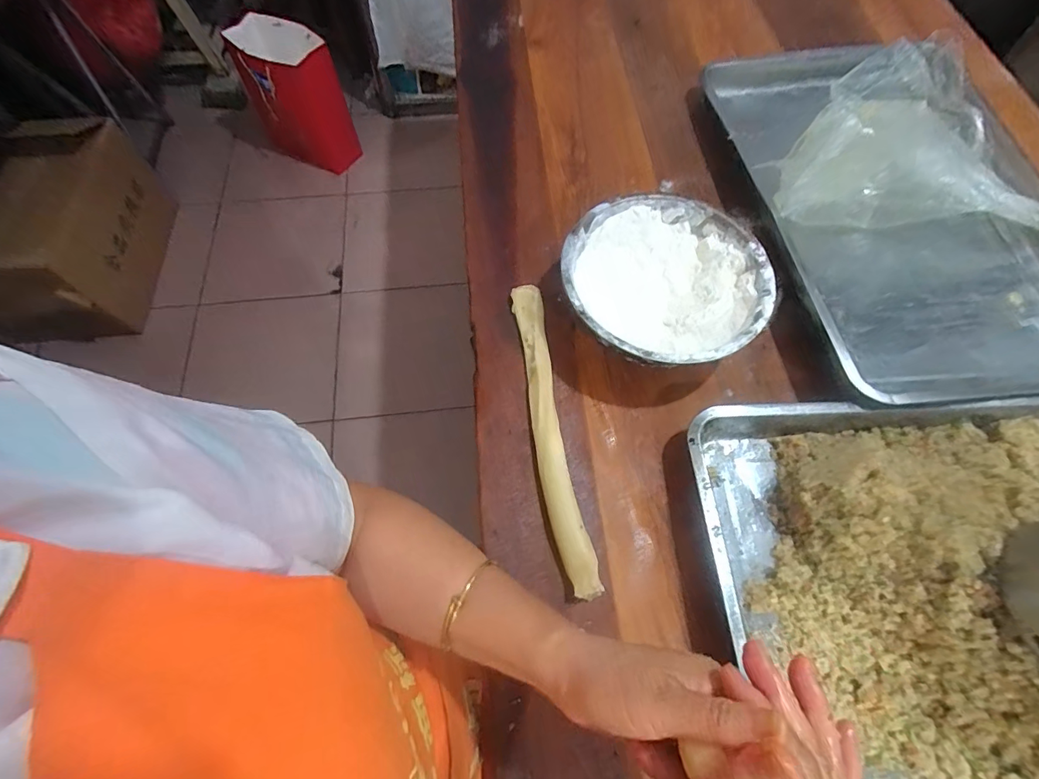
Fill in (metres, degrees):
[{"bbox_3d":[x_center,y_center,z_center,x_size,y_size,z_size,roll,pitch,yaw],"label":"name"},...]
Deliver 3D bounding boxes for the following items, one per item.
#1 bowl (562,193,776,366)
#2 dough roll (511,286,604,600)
[{"bbox_3d":[0.160,-0.110,0.525,0.217,0.087,0.212,0,66,-1],"label":"bowl"},{"bbox_3d":[0.030,0.034,0.490,0.036,0.024,0.344,-7,66,-5],"label":"dough roll"}]

